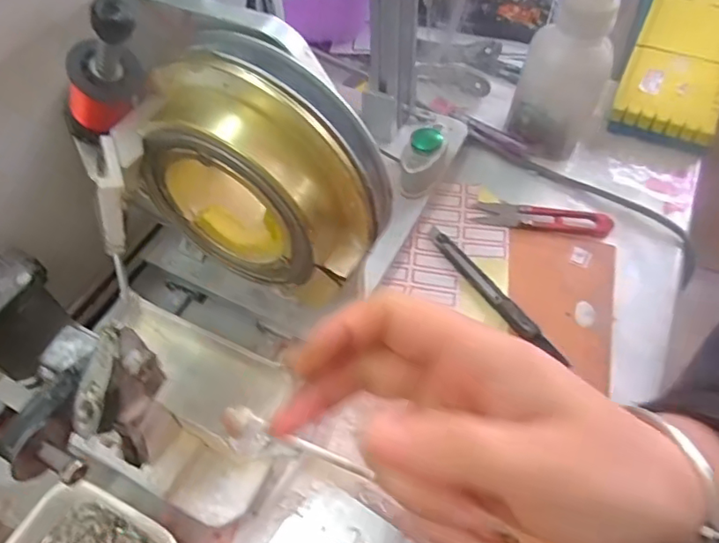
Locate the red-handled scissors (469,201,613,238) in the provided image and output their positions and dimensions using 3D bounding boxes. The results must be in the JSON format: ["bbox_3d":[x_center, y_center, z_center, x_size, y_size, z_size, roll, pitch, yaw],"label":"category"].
[{"bbox_3d":[0.136,-0.043,0.420,0.099,0.011,0.026,5,54,5],"label":"red-handled scissors"}]

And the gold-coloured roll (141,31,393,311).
[{"bbox_3d":[-0.041,-0.040,0.239,0.103,0.096,0.044,23,58,17],"label":"gold-coloured roll"}]

